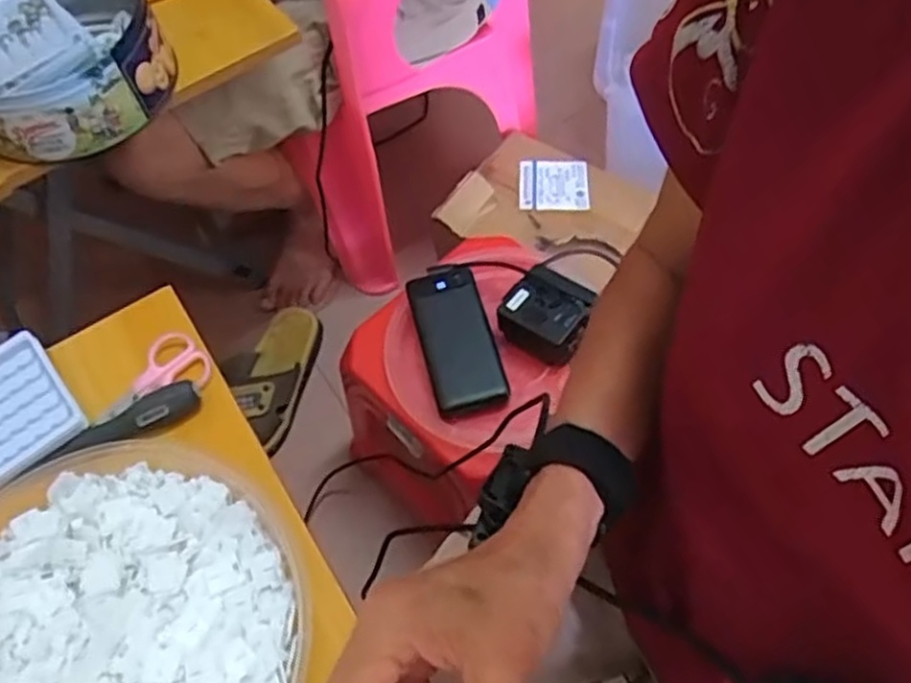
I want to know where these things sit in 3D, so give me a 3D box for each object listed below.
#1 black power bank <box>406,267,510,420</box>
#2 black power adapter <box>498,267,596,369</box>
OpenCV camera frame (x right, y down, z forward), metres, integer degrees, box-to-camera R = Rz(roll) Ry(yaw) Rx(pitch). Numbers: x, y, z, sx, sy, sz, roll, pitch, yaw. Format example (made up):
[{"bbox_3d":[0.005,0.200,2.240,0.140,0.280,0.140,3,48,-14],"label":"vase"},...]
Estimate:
[{"bbox_3d":[0.001,-0.004,0.753,0.073,0.033,0.159,-14,58,-4],"label":"black power bank"},{"bbox_3d":[0.093,-0.029,0.761,0.092,0.065,0.073,33,66,23],"label":"black power adapter"}]

